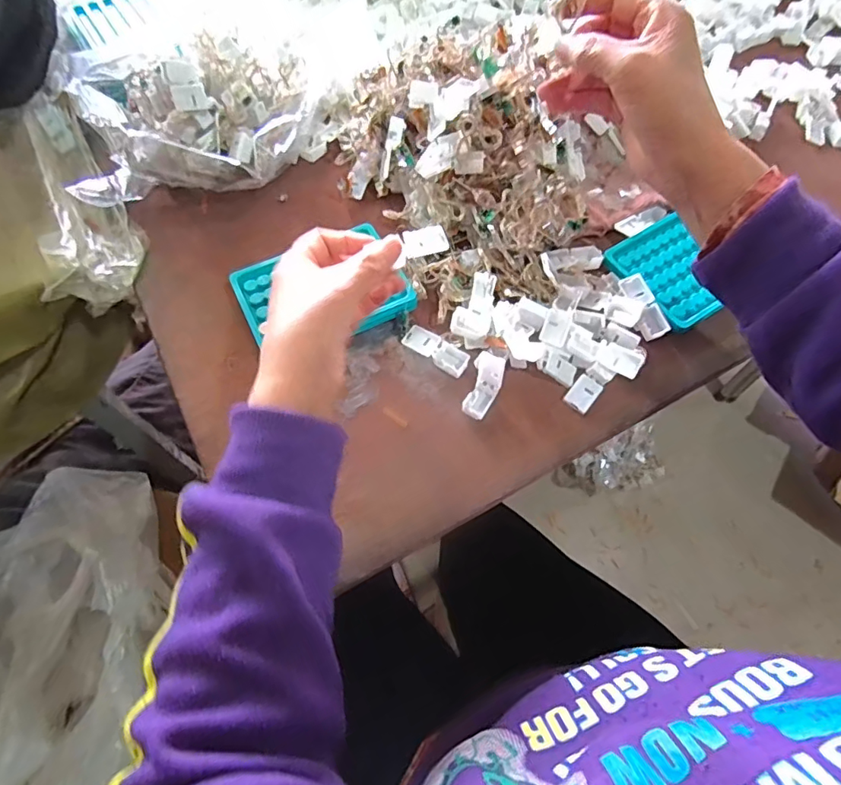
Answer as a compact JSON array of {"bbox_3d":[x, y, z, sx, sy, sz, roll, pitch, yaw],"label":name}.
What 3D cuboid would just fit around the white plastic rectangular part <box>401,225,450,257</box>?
[{"bbox_3d":[0.003,-0.103,0.349,0.029,0.007,0.017,-11,64,-5],"label":"white plastic rectangular part"}]

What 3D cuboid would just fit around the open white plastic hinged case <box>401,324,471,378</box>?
[{"bbox_3d":[0.012,-0.034,0.413,0.056,0.009,0.022,35,69,16],"label":"open white plastic hinged case"}]

